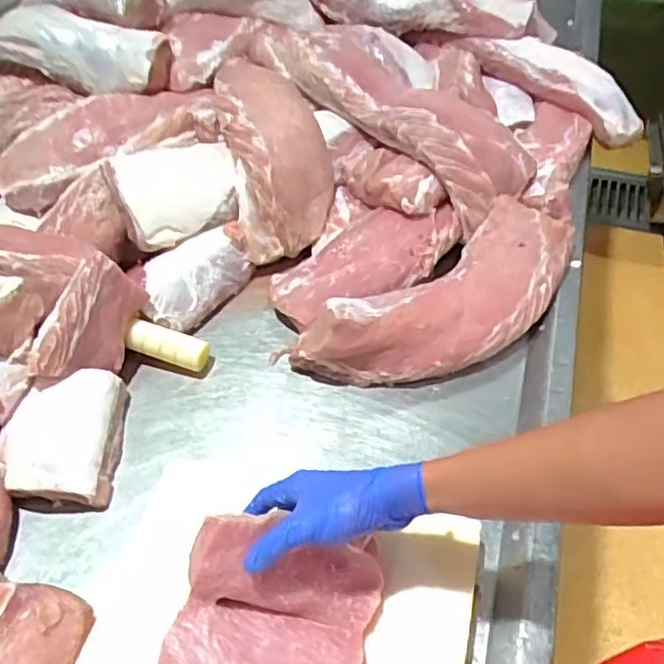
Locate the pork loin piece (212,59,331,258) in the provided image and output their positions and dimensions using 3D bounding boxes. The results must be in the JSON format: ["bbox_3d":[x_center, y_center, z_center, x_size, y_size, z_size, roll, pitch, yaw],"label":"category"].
[{"bbox_3d":[-0.080,-0.260,0.914,0.131,0.084,0.333,-10,72,-7],"label":"pork loin piece"}]

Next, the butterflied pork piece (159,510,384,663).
[{"bbox_3d":[-0.048,0.226,0.523,0.152,0.066,0.150,13,51,12],"label":"butterflied pork piece"}]

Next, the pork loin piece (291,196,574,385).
[{"bbox_3d":[0.146,-0.042,0.782,0.374,0.069,0.139,-30,55,-22],"label":"pork loin piece"}]

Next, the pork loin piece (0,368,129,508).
[{"bbox_3d":[-0.274,0.107,0.696,0.106,0.049,0.140,-3,50,-1],"label":"pork loin piece"}]

